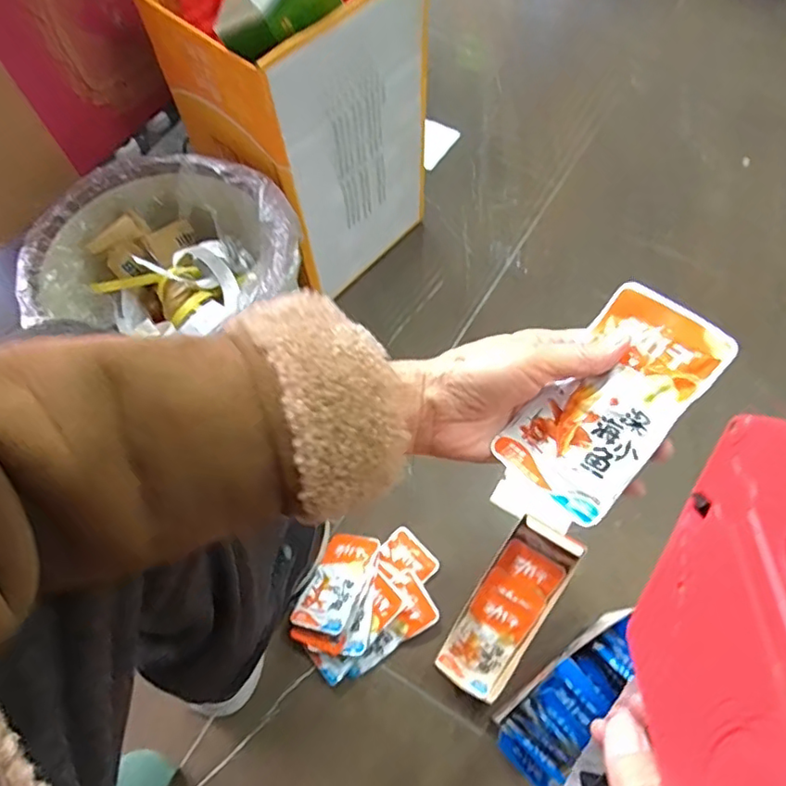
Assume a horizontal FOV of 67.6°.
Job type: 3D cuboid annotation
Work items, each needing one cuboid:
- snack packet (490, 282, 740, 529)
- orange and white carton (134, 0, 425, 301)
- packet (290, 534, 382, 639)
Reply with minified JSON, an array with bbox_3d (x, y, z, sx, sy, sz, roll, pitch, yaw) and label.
[{"bbox_3d":[0.118,0.004,0.316,0.065,0.017,0.126,40,90,18],"label":"snack packet"},{"bbox_3d":[-0.109,-0.351,0.785,0.252,0.396,0.208,-40,70,-15],"label":"orange and white carton"},{"bbox_3d":[-0.065,0.225,0.705,0.064,0.010,0.126,12,49,24],"label":"packet"}]

